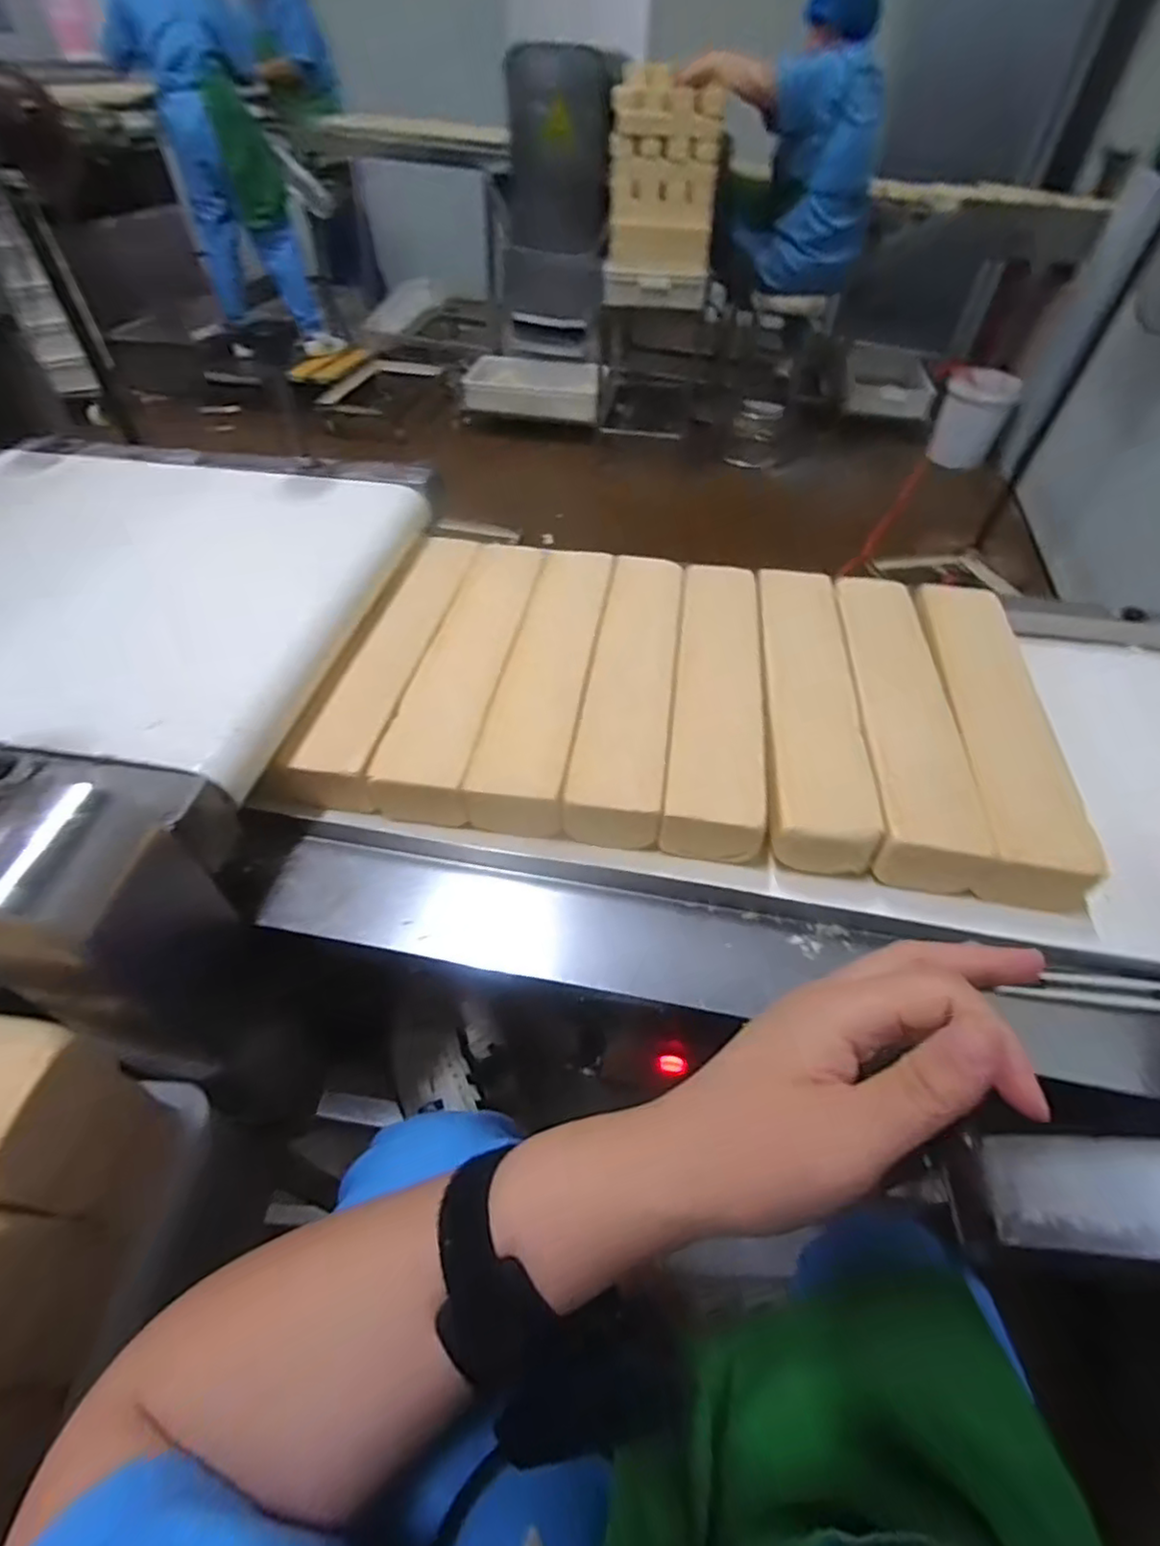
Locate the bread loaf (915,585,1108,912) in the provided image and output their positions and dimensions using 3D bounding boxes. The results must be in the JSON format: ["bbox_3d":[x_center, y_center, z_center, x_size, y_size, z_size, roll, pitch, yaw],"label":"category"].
[{"bbox_3d":[0.366,-0.046,0.580,0.082,0.064,0.360,8,49,5],"label":"bread loaf"}]

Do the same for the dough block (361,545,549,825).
[{"bbox_3d":[-0.105,-0.104,0.618,0.082,0.056,0.343,8,49,5],"label":"dough block"}]

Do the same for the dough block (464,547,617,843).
[{"bbox_3d":[-0.027,-0.093,0.611,0.078,0.059,0.346,8,49,5],"label":"dough block"}]

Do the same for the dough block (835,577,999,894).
[{"bbox_3d":[0.284,-0.059,0.589,0.079,0.056,0.355,7,49,4],"label":"dough block"}]

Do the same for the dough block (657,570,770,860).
[{"bbox_3d":[0.126,-0.070,0.604,0.080,0.067,0.352,7,49,4],"label":"dough block"}]

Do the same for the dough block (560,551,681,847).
[{"bbox_3d":[0.049,-0.086,0.606,0.079,0.054,0.346,7,49,4],"label":"dough block"}]

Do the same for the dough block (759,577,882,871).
[{"bbox_3d":[0.205,-0.066,0.594,0.084,0.052,0.355,6,49,3],"label":"dough block"}]

